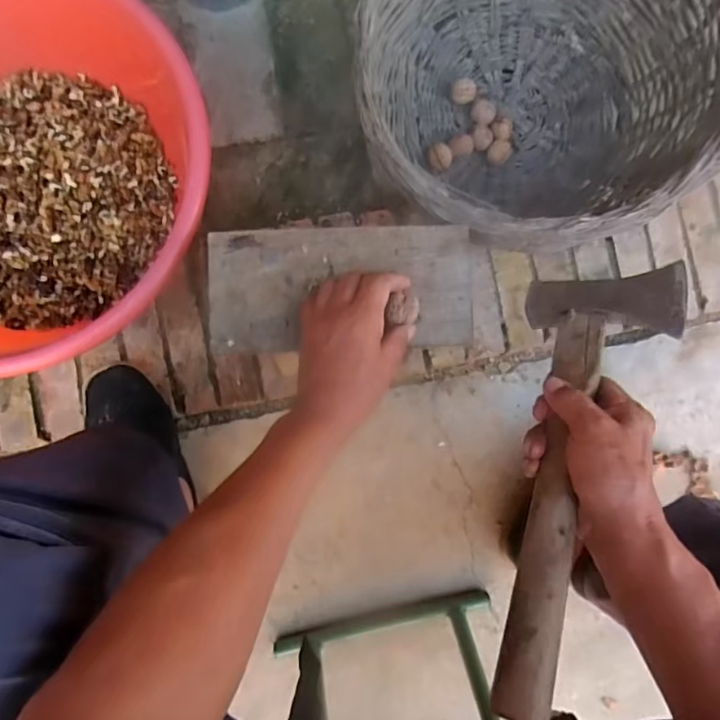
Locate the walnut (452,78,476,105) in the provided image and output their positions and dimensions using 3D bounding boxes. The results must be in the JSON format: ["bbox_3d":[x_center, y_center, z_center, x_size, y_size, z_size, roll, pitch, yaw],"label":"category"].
[{"bbox_3d":[0.136,-0.352,0.678,0.030,0.031,0.028,0,86,-2],"label":"walnut"}]

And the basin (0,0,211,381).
[{"bbox_3d":[-0.373,-0.219,0.596,0.395,0.165,0.433,0,86,-2],"label":"basin"}]

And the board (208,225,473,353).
[{"bbox_3d":[-0.017,-0.071,0.501,0.252,0.015,0.118,-2,86,-3],"label":"board"}]

